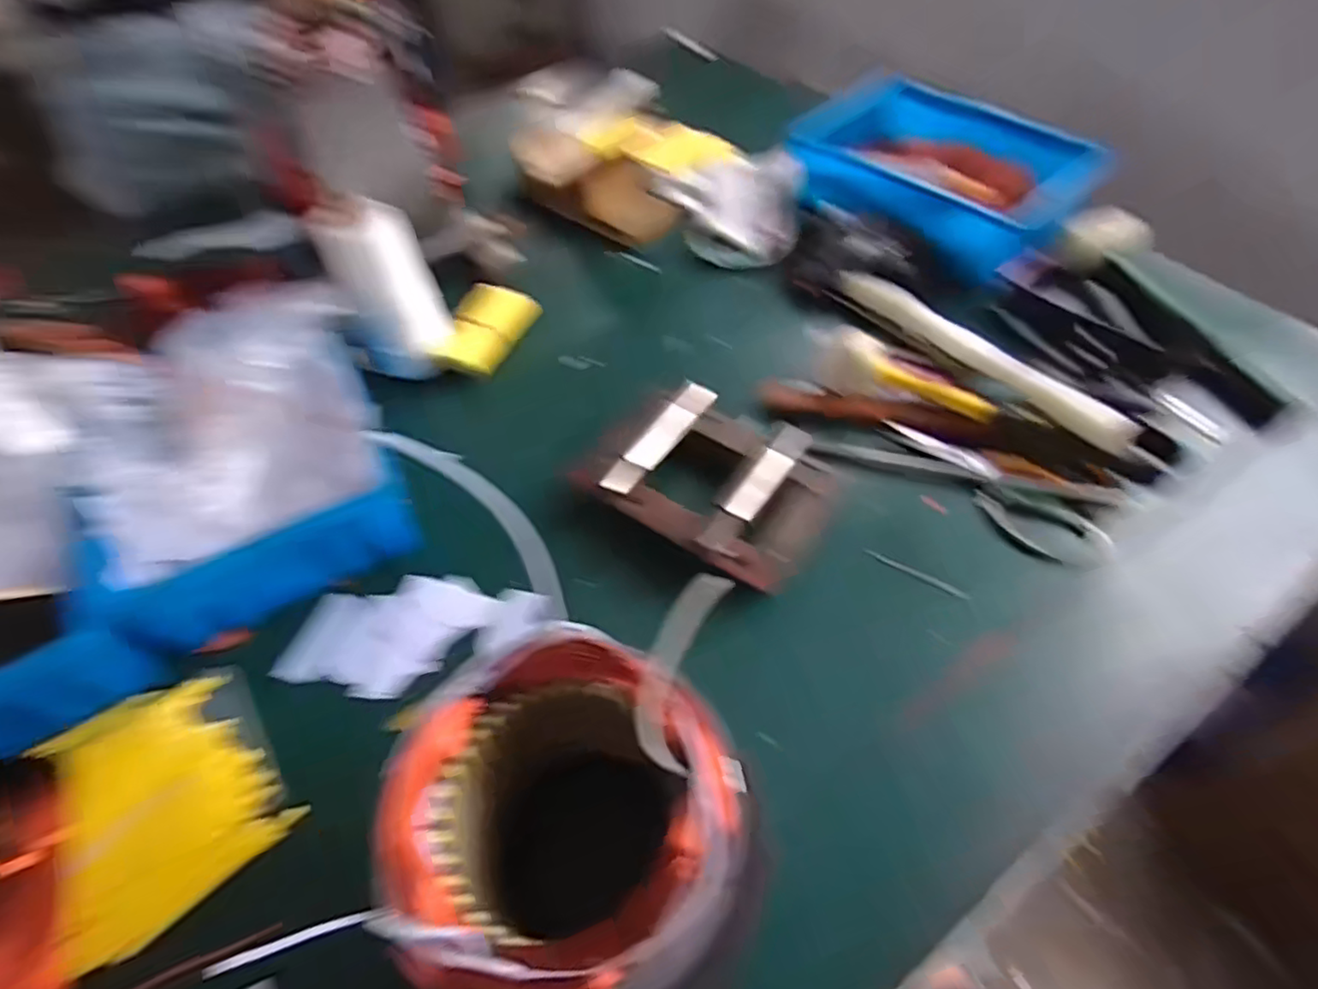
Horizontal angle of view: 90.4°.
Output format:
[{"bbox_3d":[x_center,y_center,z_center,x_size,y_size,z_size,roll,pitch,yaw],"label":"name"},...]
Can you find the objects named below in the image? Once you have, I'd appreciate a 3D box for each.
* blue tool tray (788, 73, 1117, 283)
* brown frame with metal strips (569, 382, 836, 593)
[{"bbox_3d":[0.320,-0.372,0.764,0.193,0.075,0.298,-38,61,-22],"label":"blue tool tray"},{"bbox_3d":[0.041,-0.016,0.534,0.200,0.040,0.144,24,59,19],"label":"brown frame with metal strips"}]

